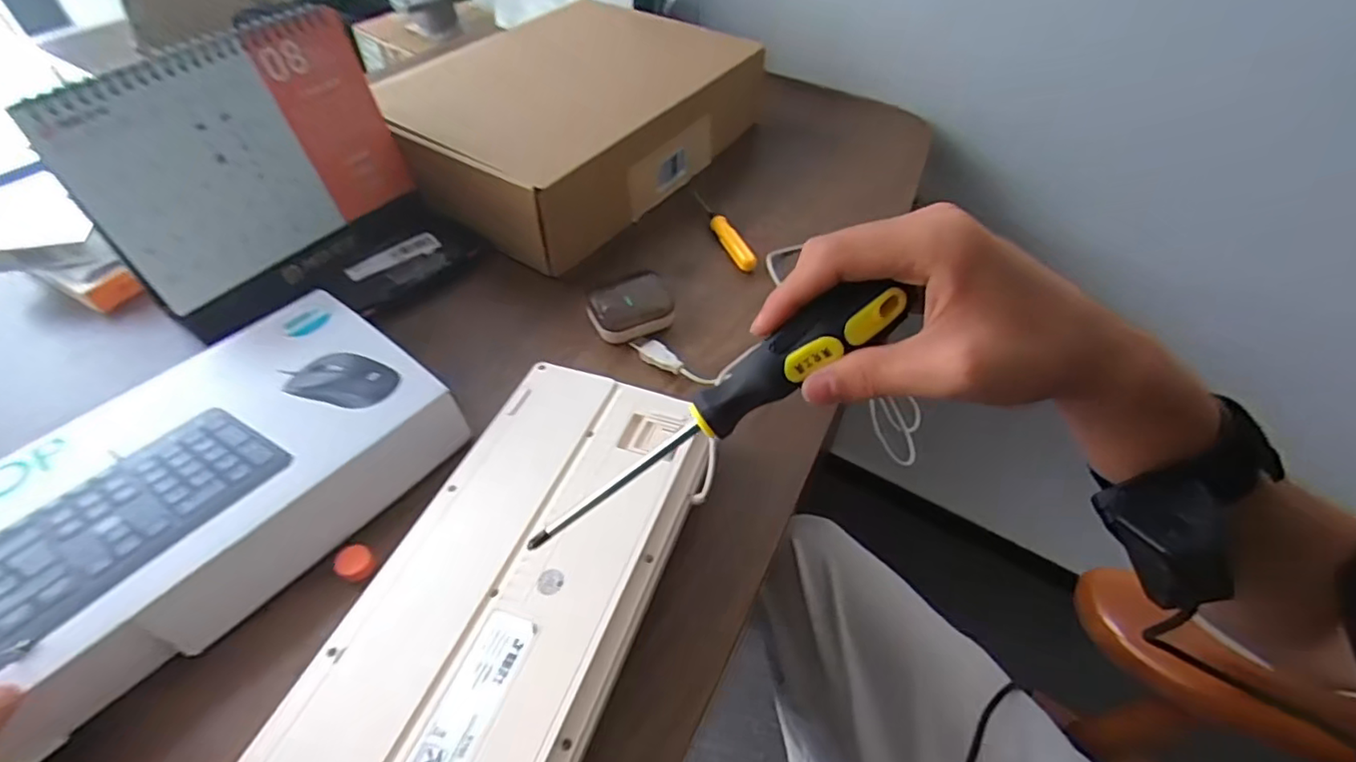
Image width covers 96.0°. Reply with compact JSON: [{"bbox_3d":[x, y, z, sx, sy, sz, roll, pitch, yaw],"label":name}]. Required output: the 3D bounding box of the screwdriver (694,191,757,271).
[{"bbox_3d":[0.041,-0.141,0.564,0.013,0.019,0.108,-18,49,-13],"label":"screwdriver"}]

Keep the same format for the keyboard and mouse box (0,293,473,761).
[{"bbox_3d":[-0.362,0.132,0.294,0.173,0.054,0.518,32,55,28],"label":"keyboard and mouse box"}]

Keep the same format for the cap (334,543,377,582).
[{"bbox_3d":[-0.186,0.103,0.350,0.020,0.009,0.019,16,50,17],"label":"cap"}]

